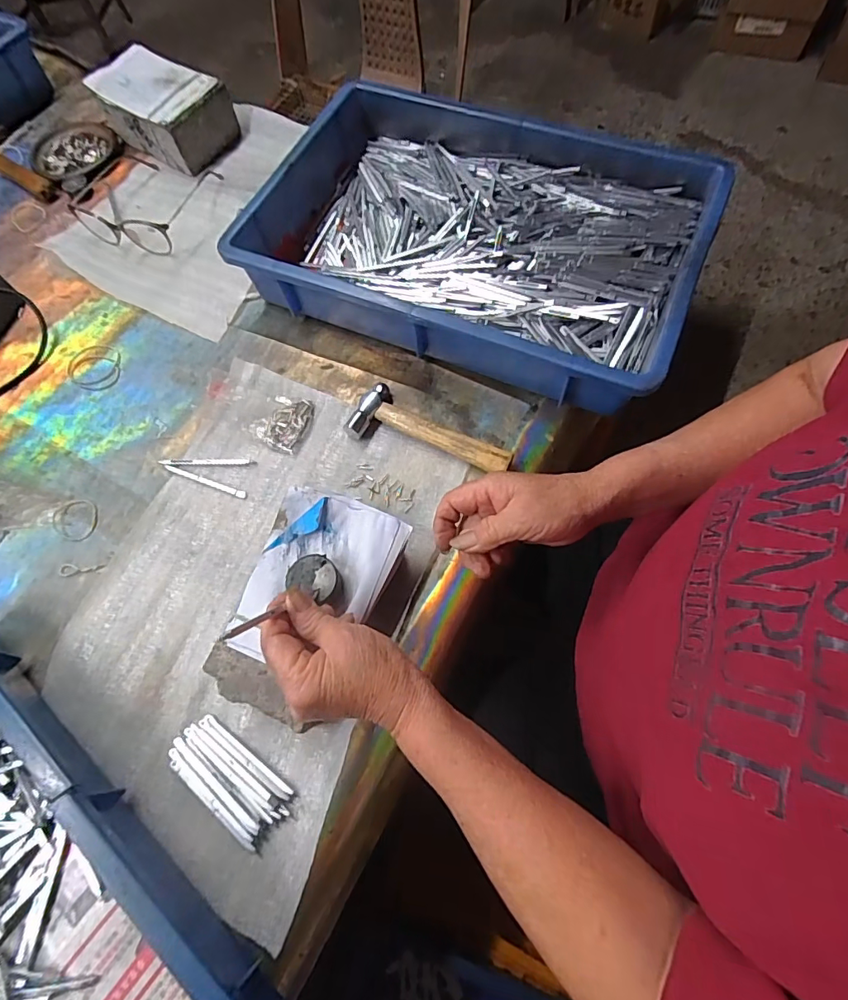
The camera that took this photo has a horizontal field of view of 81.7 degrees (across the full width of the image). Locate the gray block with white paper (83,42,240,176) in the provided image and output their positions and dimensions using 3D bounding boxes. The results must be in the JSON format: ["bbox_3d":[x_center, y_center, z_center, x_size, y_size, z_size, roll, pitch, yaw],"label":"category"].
[{"bbox_3d":[-0.336,-0.505,0.635,0.157,0.073,0.099,30,70,14],"label":"gray block with white paper"}]

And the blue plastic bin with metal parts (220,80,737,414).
[{"bbox_3d":[0.053,-0.268,0.521,0.431,0.102,0.281,22,71,12],"label":"blue plastic bin with metal parts"}]

